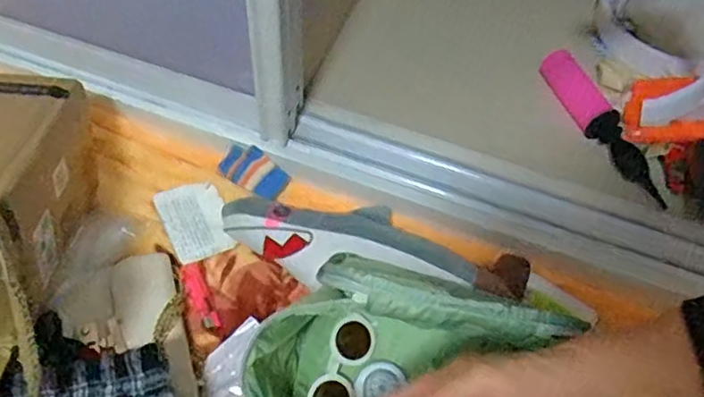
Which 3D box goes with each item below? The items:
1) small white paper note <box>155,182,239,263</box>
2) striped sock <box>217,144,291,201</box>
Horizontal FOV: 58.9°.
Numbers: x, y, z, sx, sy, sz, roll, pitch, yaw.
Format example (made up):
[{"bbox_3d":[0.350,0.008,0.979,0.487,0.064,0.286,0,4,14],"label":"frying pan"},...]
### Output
[{"bbox_3d":[-0.189,0.025,0.758,0.073,0.005,0.108,-24,61,-17],"label":"small white paper note"},{"bbox_3d":[-0.123,-0.033,0.785,0.083,0.055,0.011,34,18,-2],"label":"striped sock"}]

